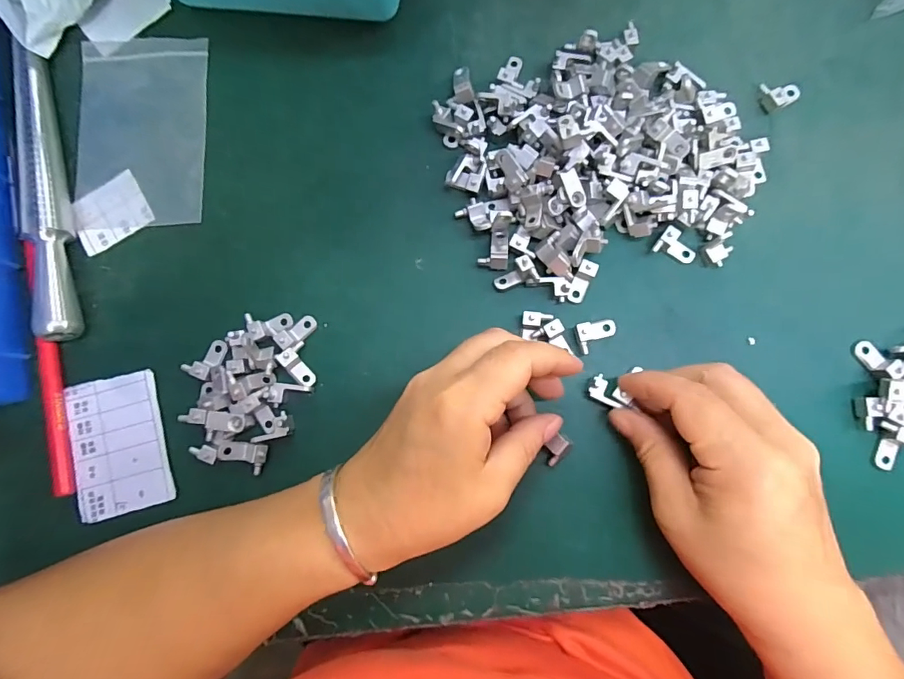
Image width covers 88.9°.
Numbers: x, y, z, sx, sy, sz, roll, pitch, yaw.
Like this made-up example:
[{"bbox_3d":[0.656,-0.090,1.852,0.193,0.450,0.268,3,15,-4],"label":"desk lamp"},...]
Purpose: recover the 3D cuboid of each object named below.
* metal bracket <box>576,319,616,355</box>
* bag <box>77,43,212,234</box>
[{"bbox_3d":[0.081,-0.002,0.258,0.024,0.009,0.017,-10,82,1],"label":"metal bracket"},{"bbox_3d":[-0.193,-0.130,0.286,0.079,0.009,0.121,-2,82,2],"label":"bag"}]

